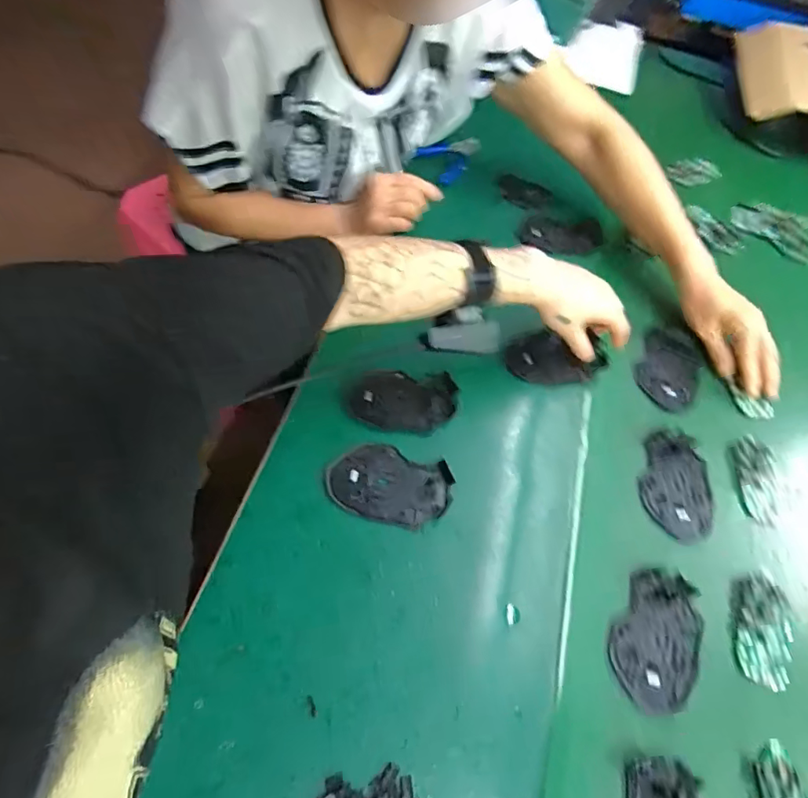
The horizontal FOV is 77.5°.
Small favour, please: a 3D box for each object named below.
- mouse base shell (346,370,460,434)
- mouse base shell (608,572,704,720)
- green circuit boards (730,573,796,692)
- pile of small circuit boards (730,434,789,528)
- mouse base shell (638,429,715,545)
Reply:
[{"bbox_3d":[-0.001,0.001,0.522,0.111,0.008,0.070,3,57,-8],"label":"mouse base shell"},{"bbox_3d":[0.222,0.209,0.442,0.068,0.014,0.113,32,57,11],"label":"mouse base shell"},{"bbox_3d":[0.325,0.206,0.453,0.051,0.007,0.094,23,56,5],"label":"green circuit boards"},{"bbox_3d":[0.383,0.086,0.541,0.049,0.010,0.103,8,60,3],"label":"pile of small circuit boards"},{"bbox_3d":[0.285,0.088,0.523,0.071,0.006,0.117,18,56,3],"label":"mouse base shell"}]

